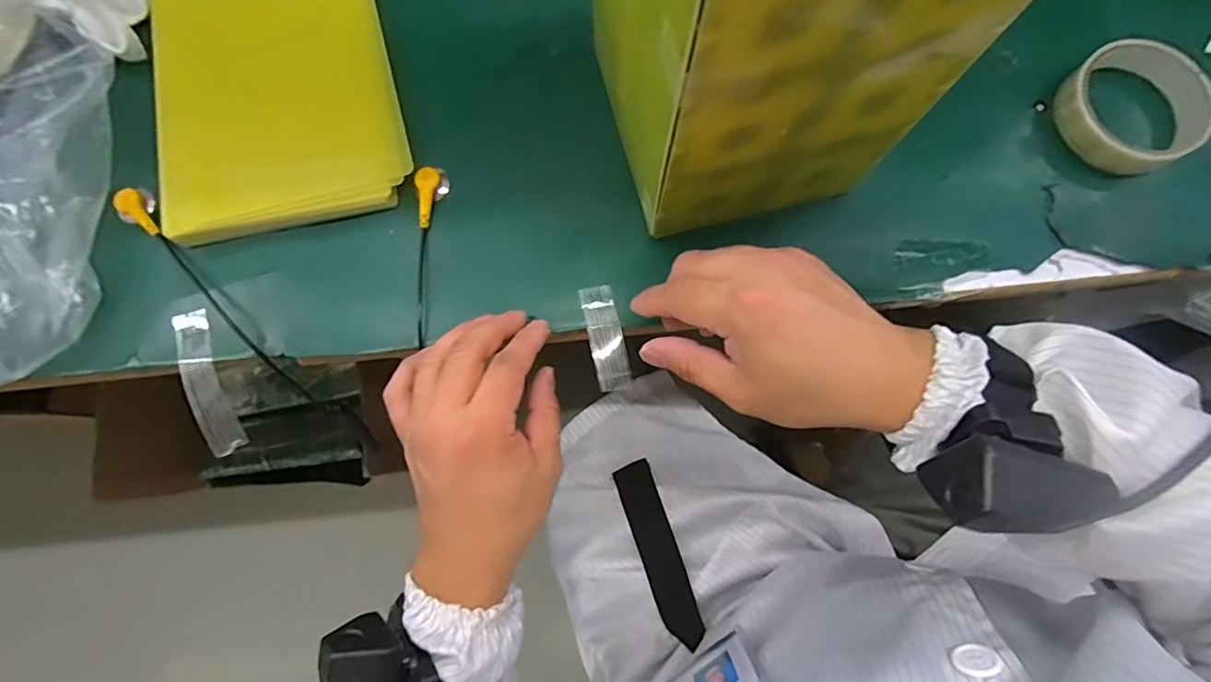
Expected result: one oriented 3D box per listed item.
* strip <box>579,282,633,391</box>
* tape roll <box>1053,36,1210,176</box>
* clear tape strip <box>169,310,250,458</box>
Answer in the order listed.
[{"bbox_3d":[0.001,-0.002,0.340,0.021,0.004,0.066,-13,77,-6],"label":"strip"},{"bbox_3d":[0.354,-0.157,0.364,0.084,0.024,0.086,0,80,0],"label":"tape roll"},{"bbox_3d":[-0.252,0.027,0.345,0.021,0.017,0.092,-16,93,-2],"label":"clear tape strip"}]

